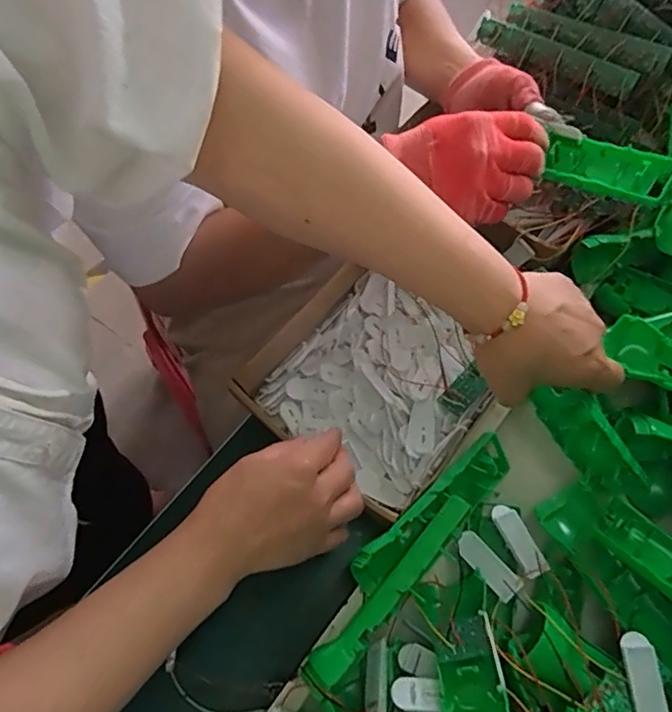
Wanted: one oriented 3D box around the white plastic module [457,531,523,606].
[{"bbox_3d":[0.117,0.160,0.433,0.020,0.008,0.056,-31,46,-15],"label":"white plastic module"}]

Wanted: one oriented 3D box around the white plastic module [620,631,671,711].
[{"bbox_3d":[0.200,0.217,0.355,0.020,0.015,0.076,0,51,-2],"label":"white plastic module"}]

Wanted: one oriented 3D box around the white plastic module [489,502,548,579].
[{"bbox_3d":[0.144,0.145,0.444,0.021,0.007,0.058,-18,52,-10],"label":"white plastic module"}]

